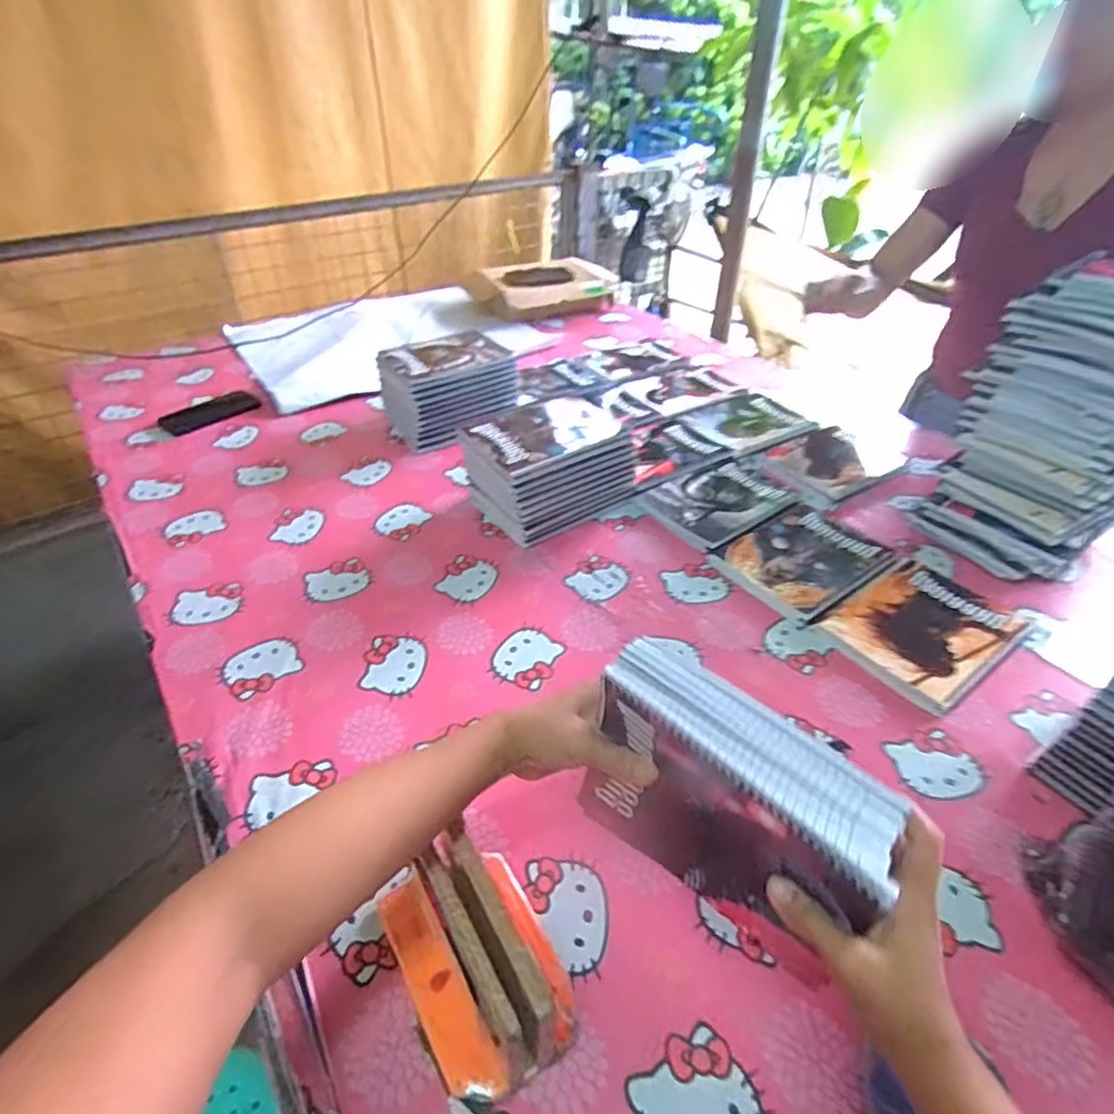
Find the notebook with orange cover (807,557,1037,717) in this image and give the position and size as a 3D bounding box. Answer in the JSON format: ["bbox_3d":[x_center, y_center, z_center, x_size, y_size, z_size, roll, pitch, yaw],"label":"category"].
[{"bbox_3d":[0.422,0.082,0.737,0.204,0.020,0.159,-25,46,-26],"label":"notebook with orange cover"}]

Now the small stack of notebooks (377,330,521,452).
[{"bbox_3d":[-0.189,-0.298,1.115,0.215,0.118,0.157,-24,46,-25],"label":"small stack of notebooks"}]

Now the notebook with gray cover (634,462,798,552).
[{"bbox_3d":[0.238,-0.079,0.932,0.200,0.016,0.147,-25,46,-27],"label":"notebook with gray cover"}]

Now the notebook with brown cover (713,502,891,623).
[{"bbox_3d":[0.319,0.002,0.835,0.191,0.020,0.152,-26,47,-27],"label":"notebook with brown cover"}]

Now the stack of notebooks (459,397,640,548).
[{"bbox_3d":[-0.011,-0.129,0.914,0.207,0.124,0.153,-21,45,-23],"label":"stack of notebooks"}]

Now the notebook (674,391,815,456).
[{"bbox_3d":[0.332,-0.236,1.119,0.199,0.015,0.165,-20,44,-22],"label":"notebook"}]

